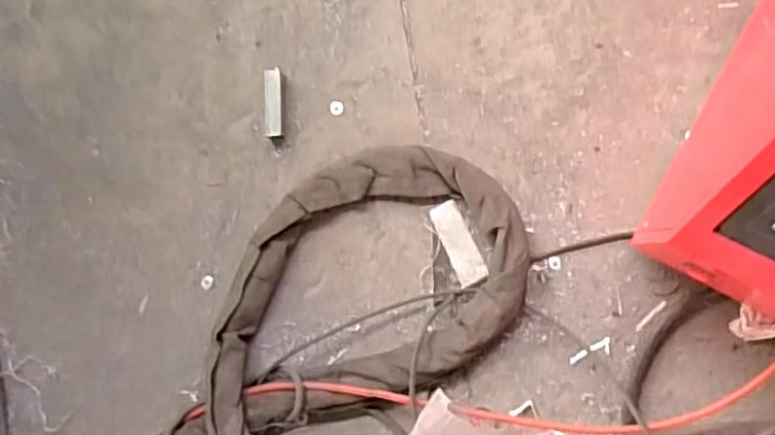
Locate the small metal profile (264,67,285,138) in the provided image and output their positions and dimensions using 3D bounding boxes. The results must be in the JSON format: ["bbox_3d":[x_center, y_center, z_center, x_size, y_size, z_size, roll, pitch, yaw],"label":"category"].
[{"bbox_3d":[-0.140,-0.141,0.842,0.022,0.020,0.085,-1,86,8],"label":"small metal profile"}]

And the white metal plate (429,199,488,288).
[{"bbox_3d":[0.083,0.030,0.802,0.035,0.004,0.099,-25,83,6],"label":"white metal plate"}]

